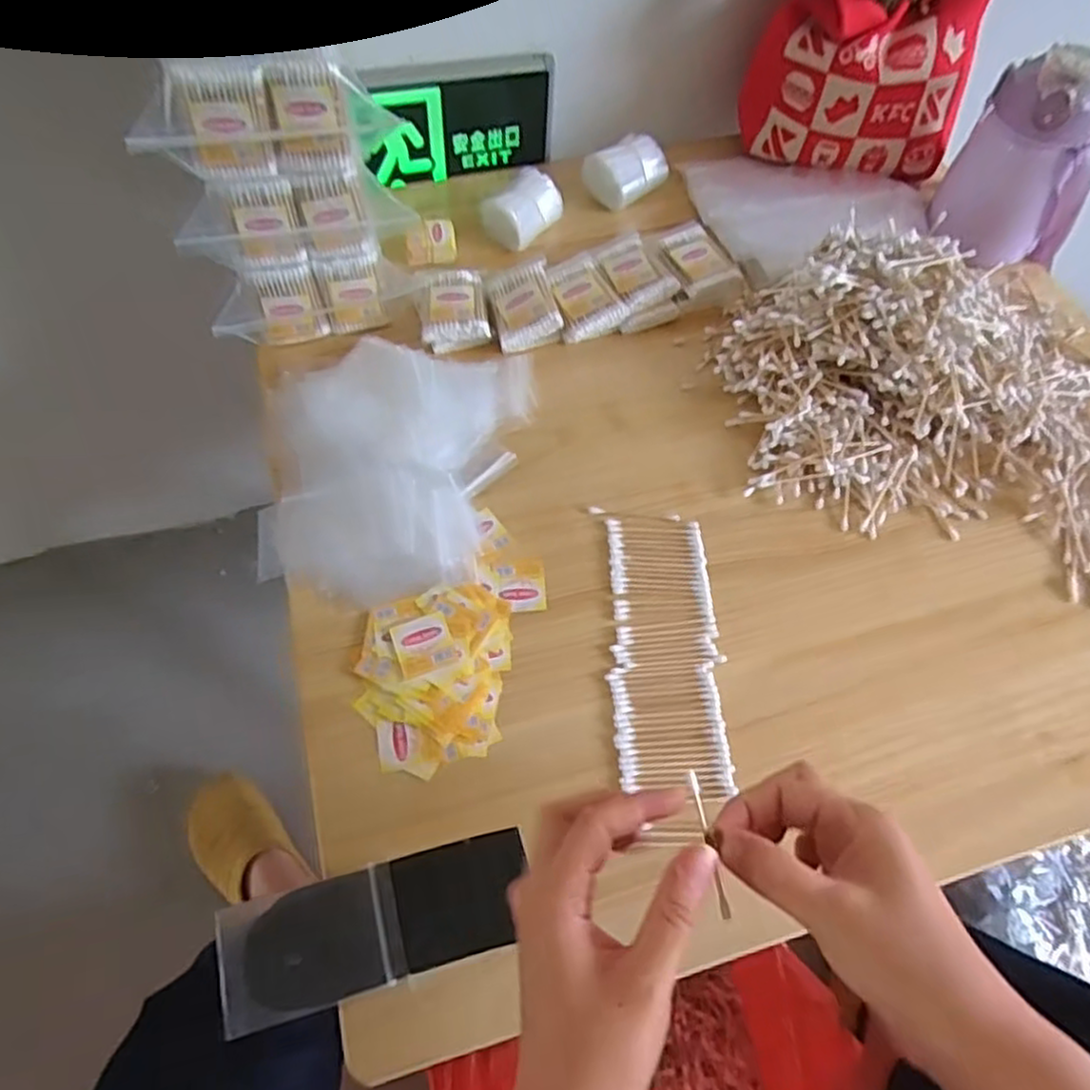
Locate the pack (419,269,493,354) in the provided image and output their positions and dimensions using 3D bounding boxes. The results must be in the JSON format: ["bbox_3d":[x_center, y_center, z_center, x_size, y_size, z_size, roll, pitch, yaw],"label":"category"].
[{"bbox_3d":[-0.082,-0.208,0.657,0.058,0.024,0.080,-7,58,-7],"label":"pack"}]

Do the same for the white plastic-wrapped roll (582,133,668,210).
[{"bbox_3d":[0.085,-0.390,0.766,0.078,0.043,0.059,-35,65,-21],"label":"white plastic-wrapped roll"}]

